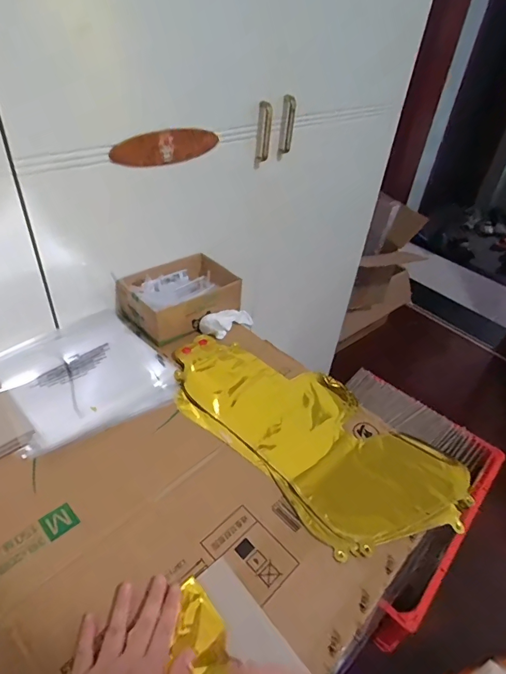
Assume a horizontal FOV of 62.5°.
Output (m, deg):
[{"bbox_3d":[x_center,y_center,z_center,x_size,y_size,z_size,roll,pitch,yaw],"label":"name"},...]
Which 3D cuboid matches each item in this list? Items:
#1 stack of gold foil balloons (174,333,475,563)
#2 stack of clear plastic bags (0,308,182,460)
[{"bbox_3d":[0.067,0.119,0.589,0.426,0.019,0.212,35,46,30],"label":"stack of gold foil balloons"},{"bbox_3d":[-0.247,0.052,0.620,0.215,0.018,0.218,-24,48,-33],"label":"stack of clear plastic bags"}]

